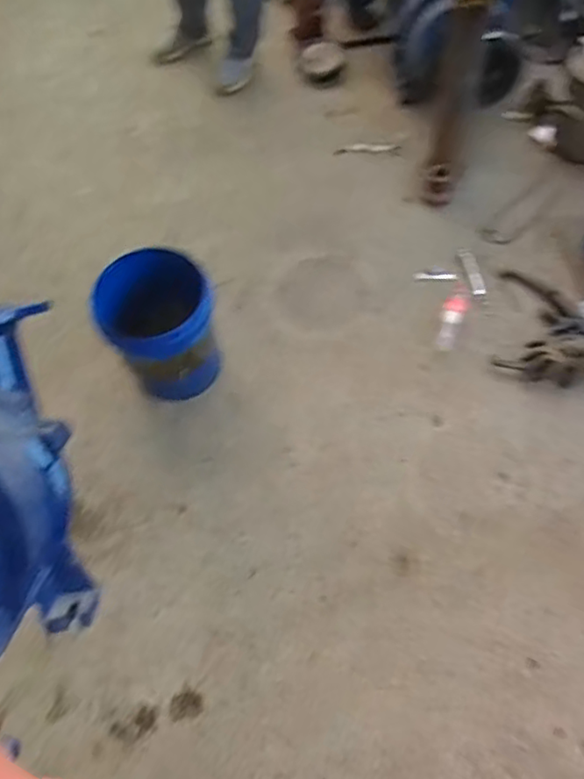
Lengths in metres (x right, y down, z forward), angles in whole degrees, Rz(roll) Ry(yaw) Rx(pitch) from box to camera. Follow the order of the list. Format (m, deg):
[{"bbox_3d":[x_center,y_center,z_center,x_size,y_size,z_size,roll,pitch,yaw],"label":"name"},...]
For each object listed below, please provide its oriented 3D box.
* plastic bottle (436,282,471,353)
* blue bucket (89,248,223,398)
[{"bbox_3d":[0.458,-0.223,1.745,0.071,0.072,0.231,19,64,13],"label":"plastic bottle"},{"bbox_3d":[-0.335,-0.168,1.655,0.303,0.331,0.329,-1,61,2],"label":"blue bucket"}]

